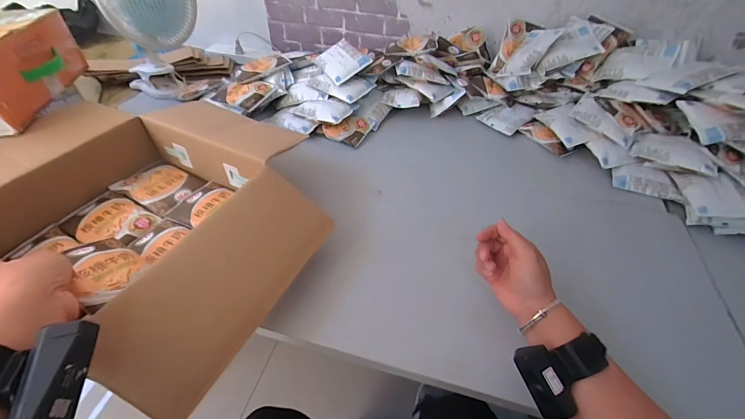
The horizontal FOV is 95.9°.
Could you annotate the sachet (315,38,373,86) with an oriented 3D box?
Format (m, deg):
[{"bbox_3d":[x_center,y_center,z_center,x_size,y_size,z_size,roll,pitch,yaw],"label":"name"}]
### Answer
[{"bbox_3d":[-0.076,-0.346,0.779,0.096,0.018,0.120,-43,64,-3],"label":"sachet"}]

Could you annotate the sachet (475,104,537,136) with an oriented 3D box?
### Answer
[{"bbox_3d":[0.322,-0.226,0.807,0.104,0.010,0.101,-36,50,-16],"label":"sachet"}]

